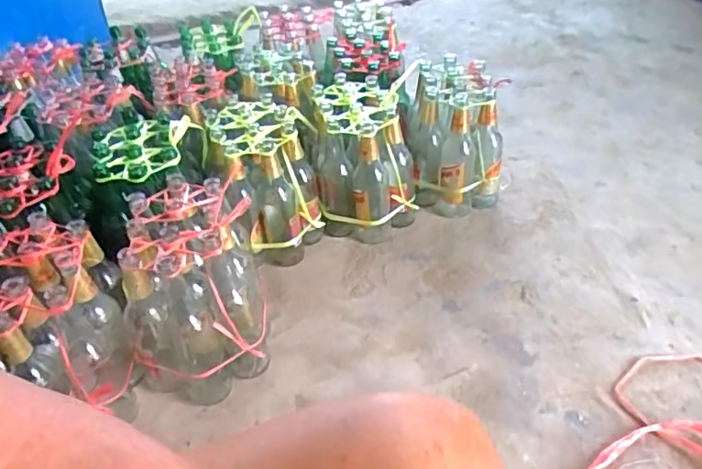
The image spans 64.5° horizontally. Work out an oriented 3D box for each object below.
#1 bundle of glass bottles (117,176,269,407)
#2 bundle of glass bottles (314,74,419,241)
[{"bbox_3d":[-0.247,0.066,0.861,0.196,0.218,0.236,-13,41,-12],"label":"bundle of glass bottles"},{"bbox_3d":[0.027,-0.145,1.143,0.191,0.273,0.190,-5,40,-7],"label":"bundle of glass bottles"}]

